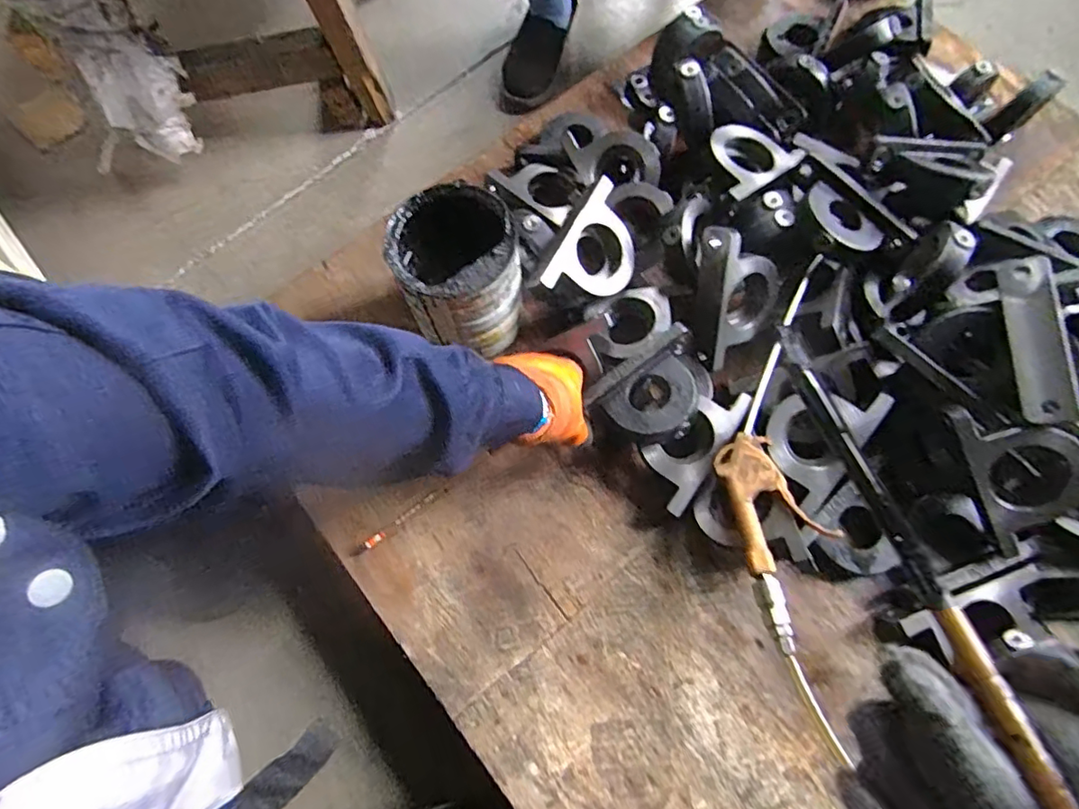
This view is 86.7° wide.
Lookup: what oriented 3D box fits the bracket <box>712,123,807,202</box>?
[{"bbox_3d":[0.247,-0.290,0.658,0.100,0.013,0.088,-28,73,-8],"label":"bracket"}]

